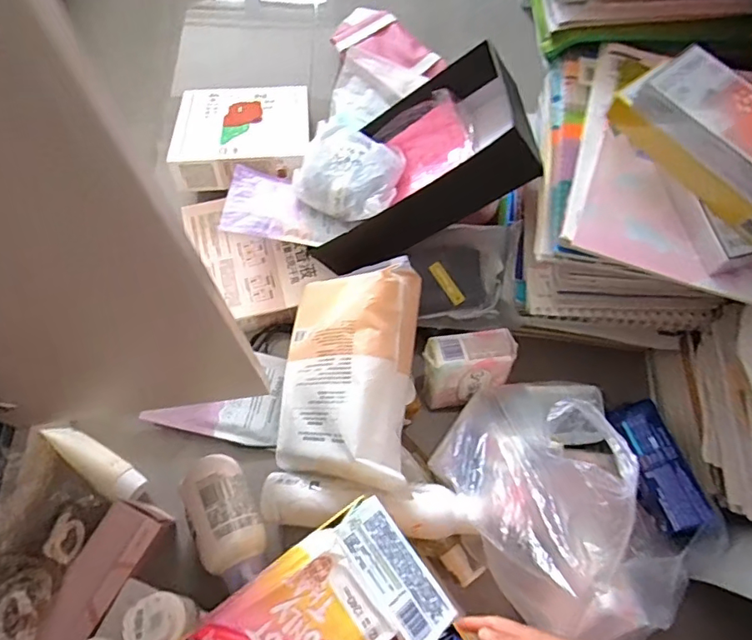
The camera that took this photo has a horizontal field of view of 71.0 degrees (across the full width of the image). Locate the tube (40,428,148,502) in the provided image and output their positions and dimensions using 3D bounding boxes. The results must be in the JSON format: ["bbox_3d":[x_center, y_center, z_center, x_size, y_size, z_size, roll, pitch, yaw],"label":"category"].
[{"bbox_3d":[-0.337,0.168,0.629,0.125,0.030,0.038,39,71,-4],"label":"tube"}]

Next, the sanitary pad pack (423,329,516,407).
[{"bbox_3d":[0.120,0.062,0.671,0.112,0.092,0.051,-12,48,0],"label":"sanitary pad pack"}]

